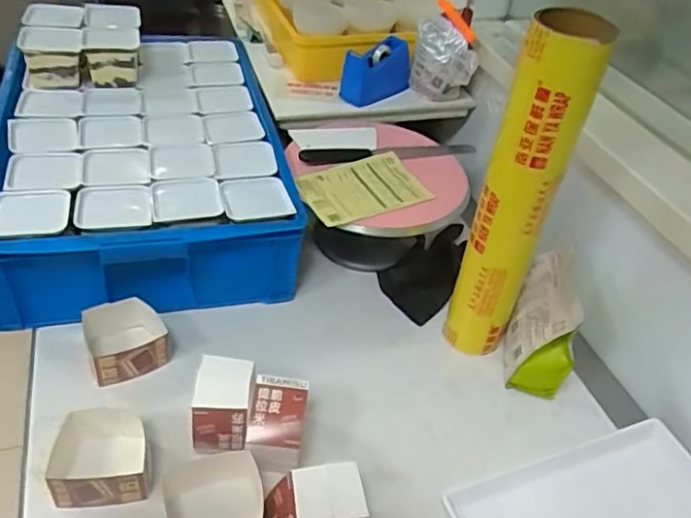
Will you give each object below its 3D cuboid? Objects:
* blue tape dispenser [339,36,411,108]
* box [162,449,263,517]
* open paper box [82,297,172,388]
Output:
[{"bbox_3d":[0.059,-0.345,1.094,0.141,0.099,0.053,-29,53,-34],"label":"blue tape dispenser"},{"bbox_3d":[-0.136,0.264,0.624,0.103,0.059,0.098,-8,43,-17],"label":"box"},{"bbox_3d":[-0.286,0.109,0.778,0.101,0.059,0.093,-13,45,-22],"label":"open paper box"}]

